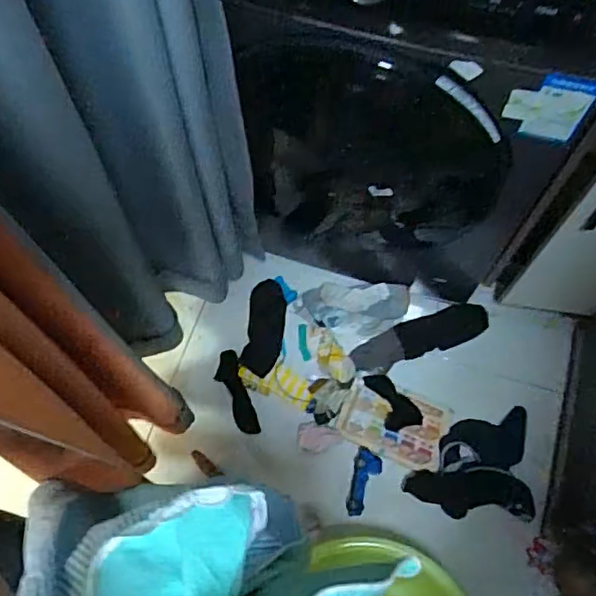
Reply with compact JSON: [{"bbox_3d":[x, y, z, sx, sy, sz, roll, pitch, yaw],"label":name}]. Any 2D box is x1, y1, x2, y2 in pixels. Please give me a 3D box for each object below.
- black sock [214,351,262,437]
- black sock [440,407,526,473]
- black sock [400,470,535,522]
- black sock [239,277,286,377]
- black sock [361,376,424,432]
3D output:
[{"bbox_3d":[-0.132,0.201,1.259,0.055,0.012,0.184,-19,68,-7],"label":"black sock"},{"bbox_3d":[0.380,0.297,1.209,0.193,0.013,0.105,-13,68,-5],"label":"black sock"},{"bbox_3d":[0.332,0.385,1.168,0.240,0.025,0.086,2,67,2],"label":"black sock"},{"bbox_3d":[-0.073,0.064,1.301,0.081,0.022,0.206,7,67,4],"label":"black sock"},{"bbox_3d":[0.195,0.211,1.229,0.073,0.013,0.129,-24,69,-9],"label":"black sock"}]

